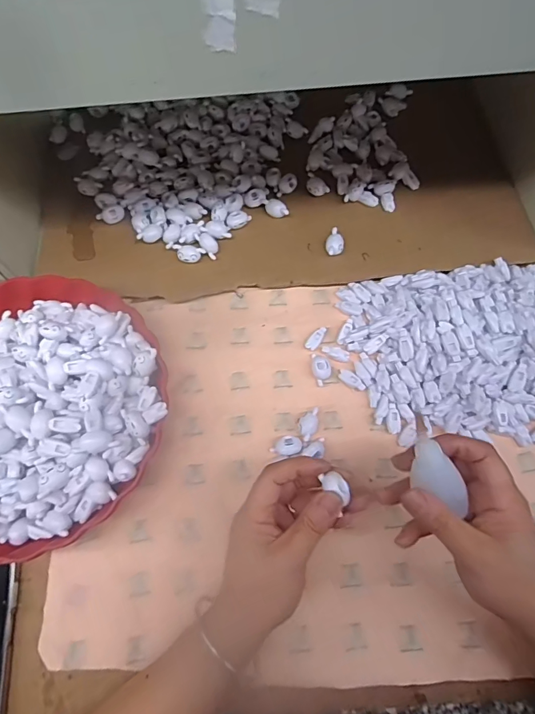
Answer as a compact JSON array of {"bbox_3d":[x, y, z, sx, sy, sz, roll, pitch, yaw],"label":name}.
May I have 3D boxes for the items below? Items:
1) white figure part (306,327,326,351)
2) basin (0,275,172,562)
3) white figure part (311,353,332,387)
[{"bbox_3d":[0.051,-0.019,0.427,0.012,0.008,0.027,35,76,10],"label":"white figure part"},{"bbox_3d":[-0.210,0.042,0.364,0.232,0.068,0.238,0,73,0],"label":"basin"},{"bbox_3d":[0.054,0.010,0.411,0.018,0.009,0.033,-7,73,-2],"label":"white figure part"}]

